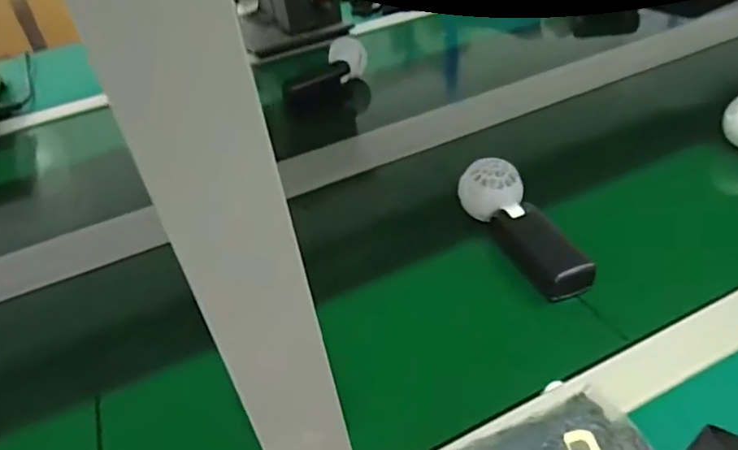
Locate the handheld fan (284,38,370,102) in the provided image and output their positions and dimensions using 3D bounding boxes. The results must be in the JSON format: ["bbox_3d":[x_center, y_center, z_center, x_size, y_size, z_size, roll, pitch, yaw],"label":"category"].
[{"bbox_3d":[-0.060,-0.236,0.856,0.147,0.066,0.044,-32,44,-28],"label":"handheld fan"}]

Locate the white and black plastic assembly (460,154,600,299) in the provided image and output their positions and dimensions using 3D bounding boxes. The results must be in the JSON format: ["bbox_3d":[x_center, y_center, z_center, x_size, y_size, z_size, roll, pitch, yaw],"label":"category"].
[{"bbox_3d":[0.146,-0.001,0.530,0.056,0.058,0.161,-19,40,-15],"label":"white and black plastic assembly"}]

